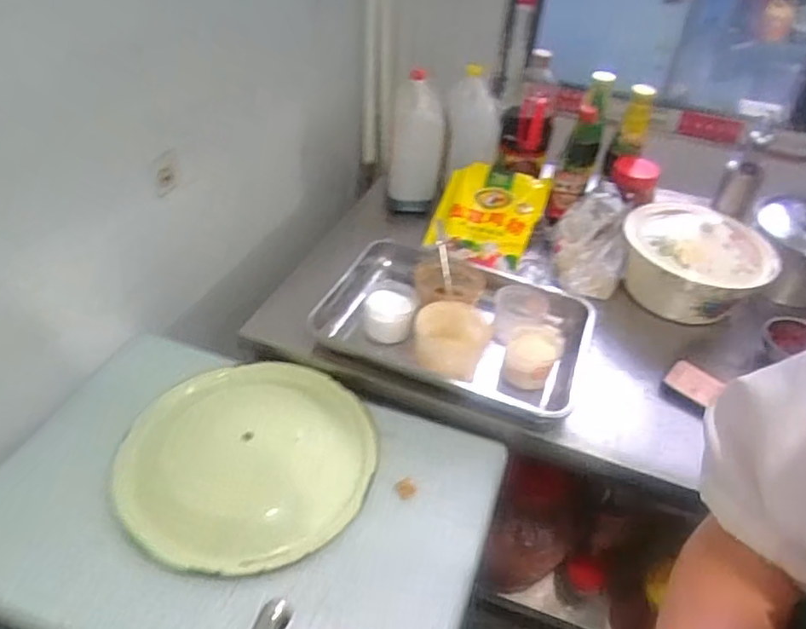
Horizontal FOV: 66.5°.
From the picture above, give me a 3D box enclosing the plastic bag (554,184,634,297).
[{"bbox_3d":[0.311,-0.124,1.020,0.118,0.087,0.225,14,41,11],"label":"plastic bag"}]

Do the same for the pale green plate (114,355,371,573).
[{"bbox_3d":[-0.182,0.169,0.750,0.270,0.046,0.300,33,48,30],"label":"pale green plate"}]

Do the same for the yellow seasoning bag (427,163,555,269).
[{"bbox_3d":[0.149,-0.178,1.062,0.186,0.075,0.226,11,40,8],"label":"yellow seasoning bag"}]

